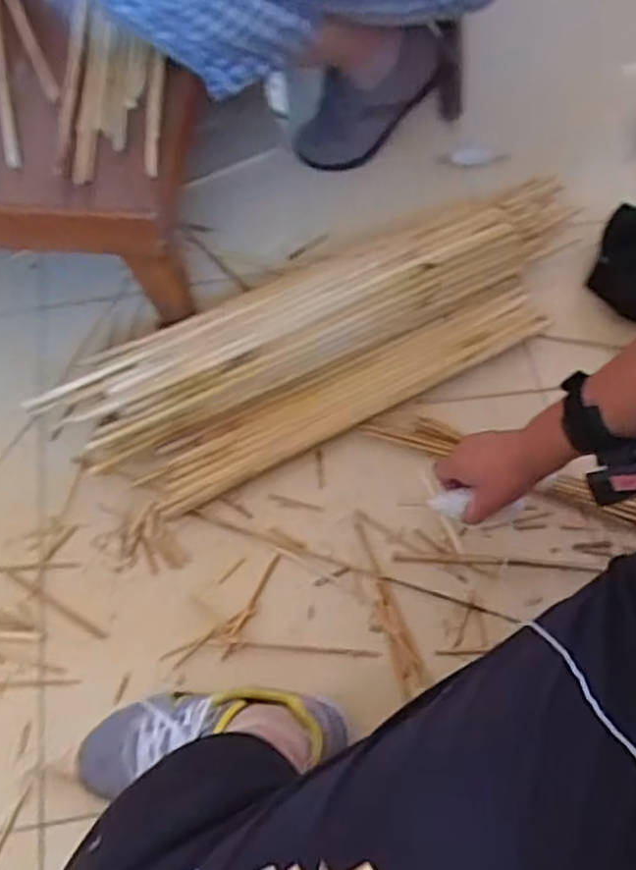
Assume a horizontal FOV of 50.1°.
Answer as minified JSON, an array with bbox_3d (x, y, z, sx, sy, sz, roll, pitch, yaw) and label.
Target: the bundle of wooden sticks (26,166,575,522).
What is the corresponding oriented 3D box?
[{"bbox_3d":[0.032,-0.129,0.827,0.696,0.074,0.203,-28,67,-11],"label":"bundle of wooden sticks"}]

